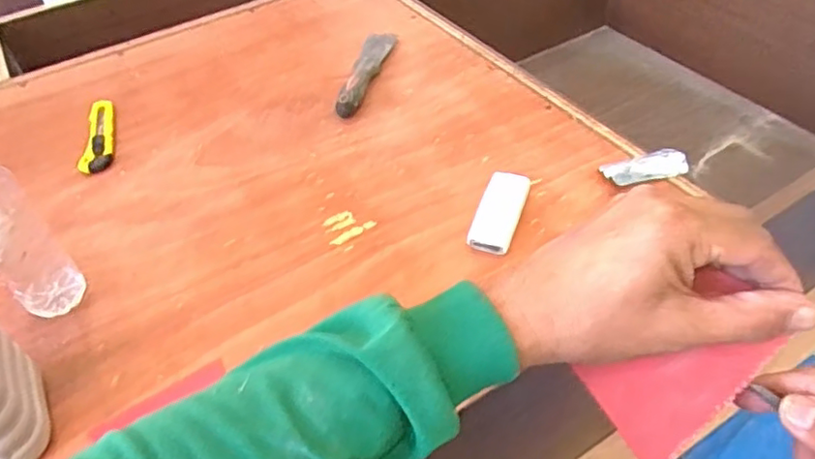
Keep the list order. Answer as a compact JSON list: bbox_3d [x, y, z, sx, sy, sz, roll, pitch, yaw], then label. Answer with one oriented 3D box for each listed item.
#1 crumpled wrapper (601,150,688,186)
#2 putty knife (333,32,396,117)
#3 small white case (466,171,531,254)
[{"bbox_3d":[0.257,-0.066,0.664,0.090,0.018,0.029,-10,49,-2],"label":"crumpled wrapper"},{"bbox_3d":[-0.057,-0.214,0.825,0.040,0.028,0.190,7,47,11],"label":"putty knife"},{"bbox_3d":[0.094,-0.018,0.622,0.040,0.020,0.105,13,48,17],"label":"small white case"}]

